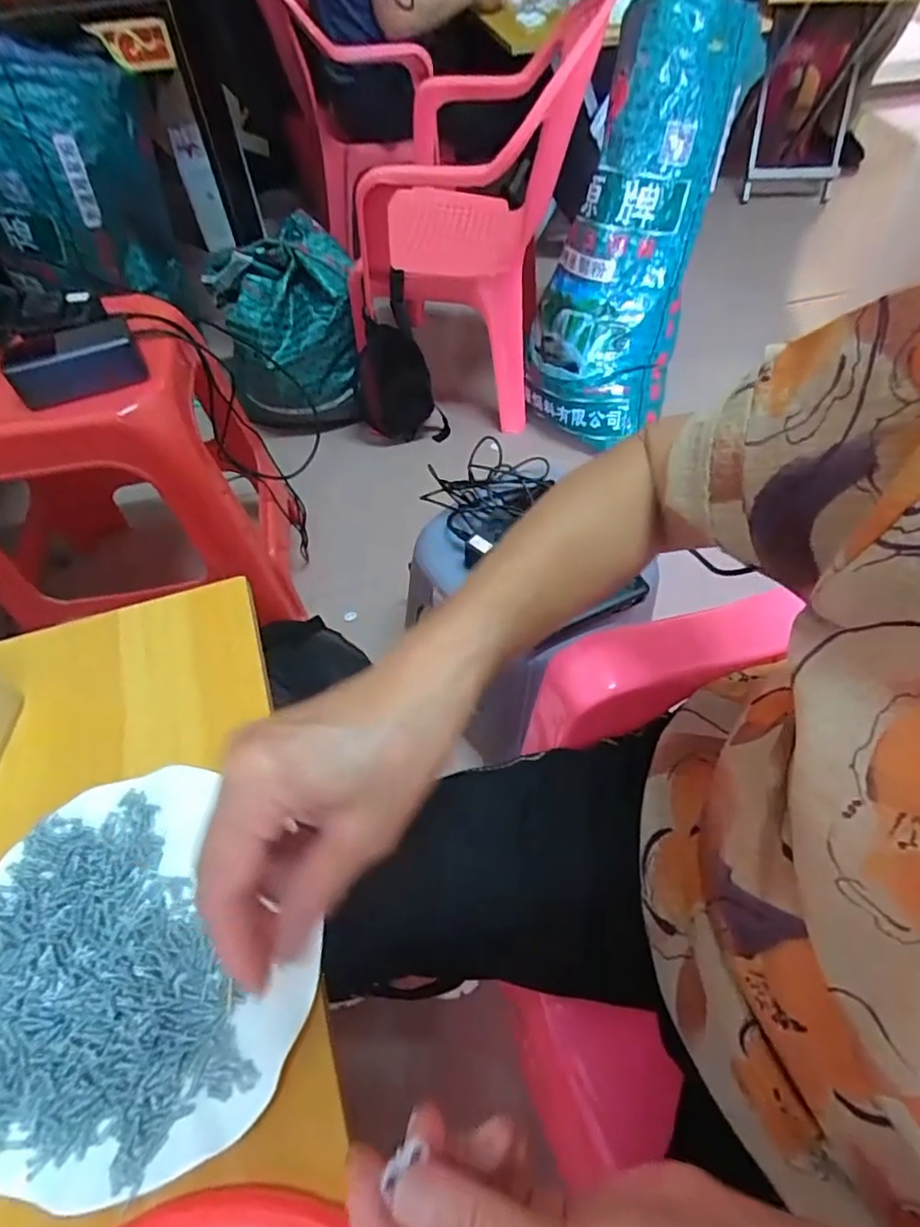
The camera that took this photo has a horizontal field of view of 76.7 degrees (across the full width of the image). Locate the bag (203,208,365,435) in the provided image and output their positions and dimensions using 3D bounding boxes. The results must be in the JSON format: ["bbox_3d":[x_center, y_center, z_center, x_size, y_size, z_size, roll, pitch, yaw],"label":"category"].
[{"bbox_3d":[-0.338,-0.562,1.174,0.265,0.300,0.307,-17,58,-10],"label":"bag"}]

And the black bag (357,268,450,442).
[{"bbox_3d":[-0.122,-0.494,1.189,0.180,0.313,0.085,-4,57,-2],"label":"black bag"}]

